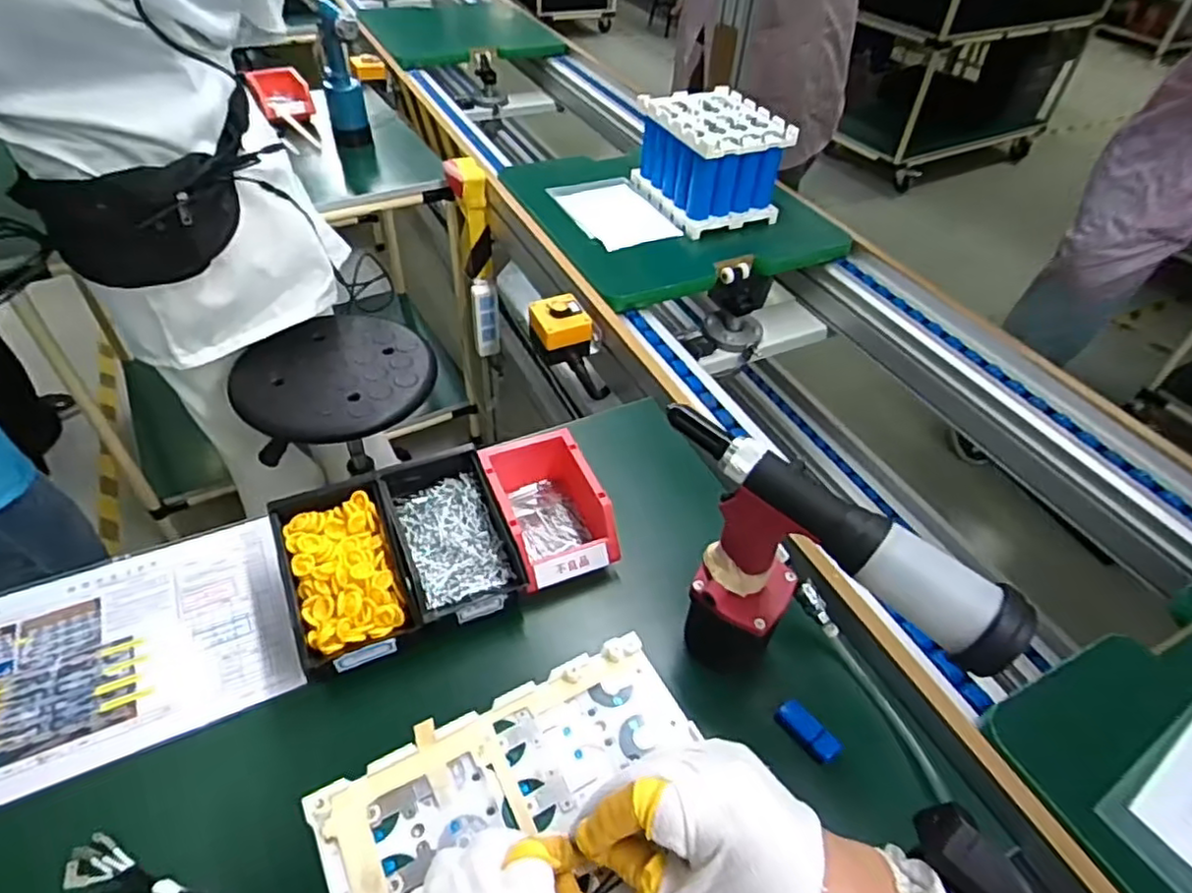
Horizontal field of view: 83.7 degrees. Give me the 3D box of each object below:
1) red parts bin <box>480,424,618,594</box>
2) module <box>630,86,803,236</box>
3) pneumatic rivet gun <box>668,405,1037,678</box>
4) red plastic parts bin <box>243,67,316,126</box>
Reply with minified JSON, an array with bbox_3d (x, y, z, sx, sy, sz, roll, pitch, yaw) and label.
[{"bbox_3d":[-0.054,0.065,0.718,0.105,0.073,0.170,-16,49,-19],"label":"red parts bin"},{"bbox_3d":[0.201,-0.509,1.182,0.180,0.152,0.235,-18,50,-20],"label":"module"},{"bbox_3d":[0.164,0.127,0.558,0.281,0.249,0.076,29,51,22],"label":"pneumatic rivet gun"},{"bbox_3d":[-0.692,-0.778,1.468,0.119,0.068,0.106,-18,50,-21],"label":"red plastic parts bin"}]

